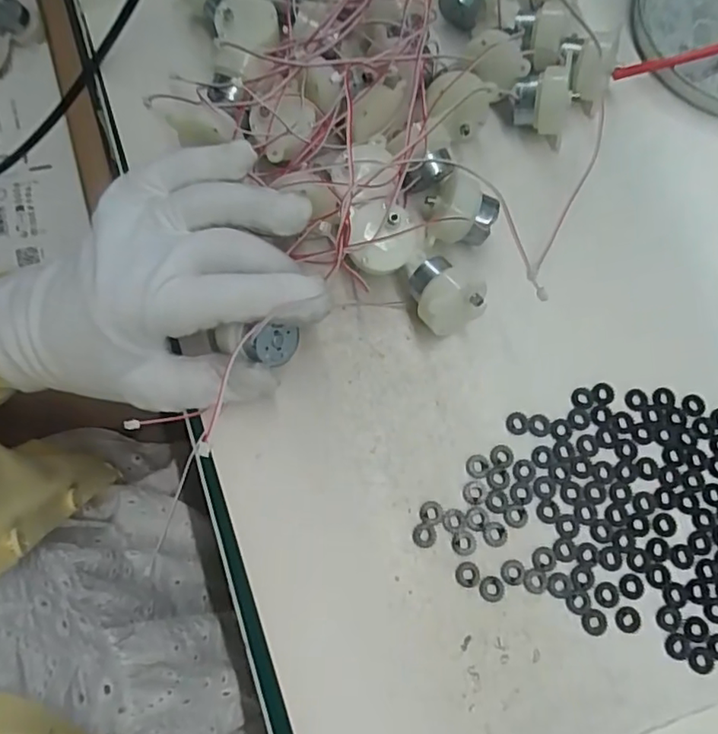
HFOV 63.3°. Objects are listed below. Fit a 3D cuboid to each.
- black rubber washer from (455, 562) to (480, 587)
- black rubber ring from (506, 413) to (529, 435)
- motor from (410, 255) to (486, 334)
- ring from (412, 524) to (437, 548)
[{"bbox_3d":[0.048,0.091,0.254,0.010,0.004,0.011,0,75,0],"label":"black rubber washer"},{"bbox_3d":[0.074,0.026,0.272,0.010,0.004,0.011,0,75,0],"label":"black rubber ring"},{"bbox_3d":[0.039,-0.034,0.273,0.030,0.034,0.031,-35,77,-9],"label":"motor"},{"bbox_3d":[0.029,0.075,0.258,0.011,0.004,0.010,0,75,0],"label":"ring"}]

